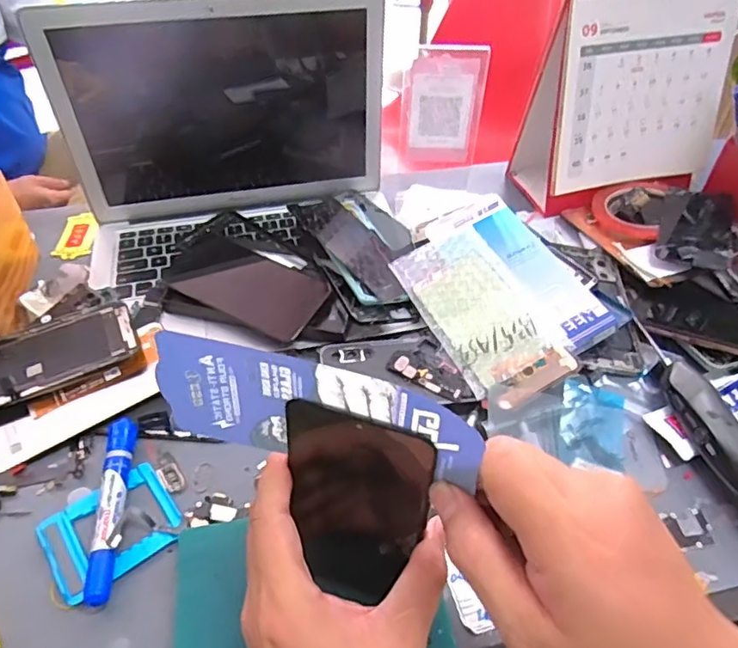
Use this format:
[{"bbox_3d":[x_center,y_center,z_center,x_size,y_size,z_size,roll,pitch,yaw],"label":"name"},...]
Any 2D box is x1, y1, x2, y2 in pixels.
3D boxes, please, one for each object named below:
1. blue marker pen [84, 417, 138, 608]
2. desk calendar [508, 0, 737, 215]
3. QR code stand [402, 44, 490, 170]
[{"bbox_3d":[-0.180,0.124,0.397,0.019,0.013,0.134,-7,46,-8],"label":"blue marker pen"},{"bbox_3d":[0.287,-0.260,0.631,0.208,0.221,0.107,-14,47,-14],"label":"desk calendar"},{"bbox_3d":[0.076,-0.225,0.581,0.076,0.121,0.023,-1,45,-3],"label":"QR code stand"}]

